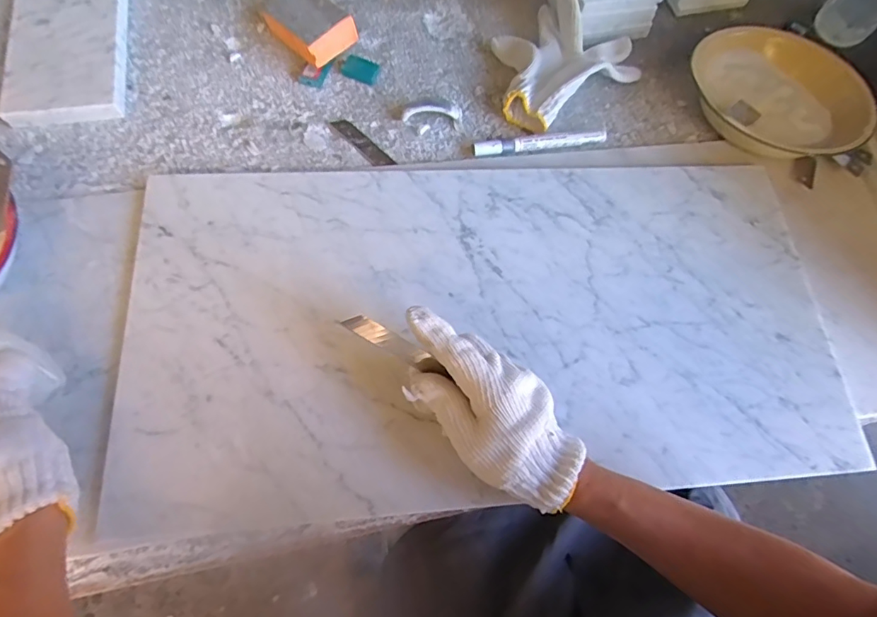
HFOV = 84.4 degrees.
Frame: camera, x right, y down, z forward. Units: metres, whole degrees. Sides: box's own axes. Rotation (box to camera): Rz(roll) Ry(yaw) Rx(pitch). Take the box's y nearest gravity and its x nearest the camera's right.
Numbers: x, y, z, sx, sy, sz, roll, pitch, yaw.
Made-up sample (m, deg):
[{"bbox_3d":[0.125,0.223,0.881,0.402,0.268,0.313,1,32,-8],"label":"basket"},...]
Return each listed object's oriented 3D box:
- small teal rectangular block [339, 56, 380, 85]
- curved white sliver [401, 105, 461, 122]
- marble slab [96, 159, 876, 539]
[{"bbox_3d":[-0.086,-0.264,0.535,0.041,0.008,0.028,26,70,6],"label":"small teal rectangular block"},{"bbox_3d":[-0.007,-0.205,0.510,0.061,0.021,0.010,-7,67,-5],"label":"curved white sliver"},{"bbox_3d":[0.054,0.002,0.430,0.597,0.017,0.311,-3,68,-7],"label":"marble slab"}]

